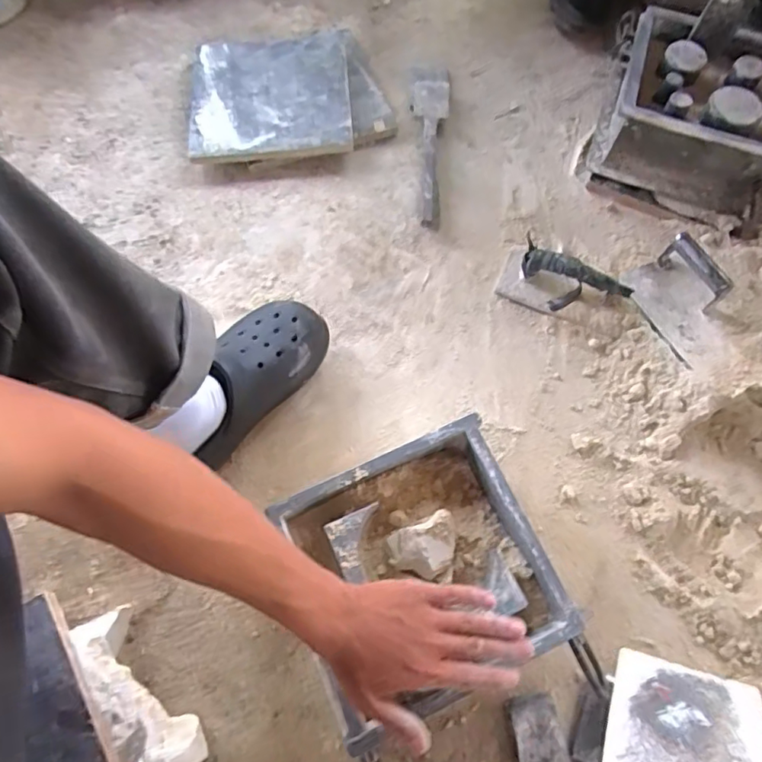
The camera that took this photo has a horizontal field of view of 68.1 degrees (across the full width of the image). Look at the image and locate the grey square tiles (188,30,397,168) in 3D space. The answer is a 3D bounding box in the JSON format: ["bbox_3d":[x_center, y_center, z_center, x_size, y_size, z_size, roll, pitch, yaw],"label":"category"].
[{"bbox_3d":[-0.156,-0.460,0.911,0.310,0.038,0.257,-14,70,-7],"label":"grey square tiles"}]

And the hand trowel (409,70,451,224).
[{"bbox_3d":[0.074,-0.377,0.884,0.062,0.024,0.316,4,69,0],"label":"hand trowel"}]

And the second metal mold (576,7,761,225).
[{"bbox_3d":[0.480,-0.409,0.854,0.266,0.142,0.280,23,70,7],"label":"second metal mold"}]

